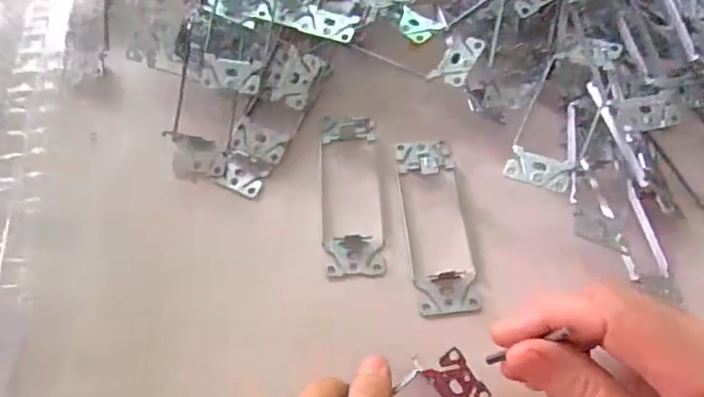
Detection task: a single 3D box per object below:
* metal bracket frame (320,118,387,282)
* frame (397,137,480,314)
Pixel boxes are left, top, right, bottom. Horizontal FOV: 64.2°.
[{"bbox_3d":[-0.001,-0.005,0.328,0.035,0.004,0.100,-3,66,1],"label":"metal bracket frame"},{"bbox_3d":[0.047,0.011,0.314,0.034,0.015,0.104,-6,65,0],"label":"frame"}]

